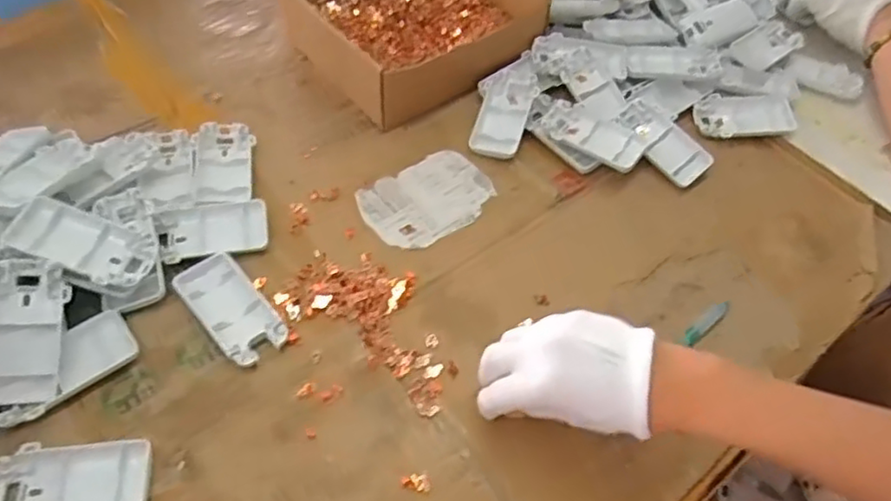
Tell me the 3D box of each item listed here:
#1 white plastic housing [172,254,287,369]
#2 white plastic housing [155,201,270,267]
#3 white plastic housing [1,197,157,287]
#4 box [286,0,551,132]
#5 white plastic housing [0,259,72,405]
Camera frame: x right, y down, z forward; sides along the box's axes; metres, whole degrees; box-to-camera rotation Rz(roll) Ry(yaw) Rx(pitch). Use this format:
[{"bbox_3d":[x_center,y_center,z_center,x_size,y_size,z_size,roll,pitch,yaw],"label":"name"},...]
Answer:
[{"bbox_3d":[-0.160,0.045,0.501,0.046,0.018,0.093,-34,63,-26],"label":"white plastic housing"},{"bbox_3d":[-0.189,-0.015,0.542,0.086,0.014,0.050,-9,55,-12],"label":"white plastic housing"},{"bbox_3d":[-0.263,-0.005,0.489,0.094,0.014,0.050,22,52,-12],"label":"white plastic housing"},{"bbox_3d":[-0.037,-0.241,0.694,0.217,0.068,0.202,-29,61,-24],"label":"box"},{"bbox_3d":[-0.290,0.055,0.459,0.049,0.018,0.096,4,78,-34],"label":"white plastic housing"}]

